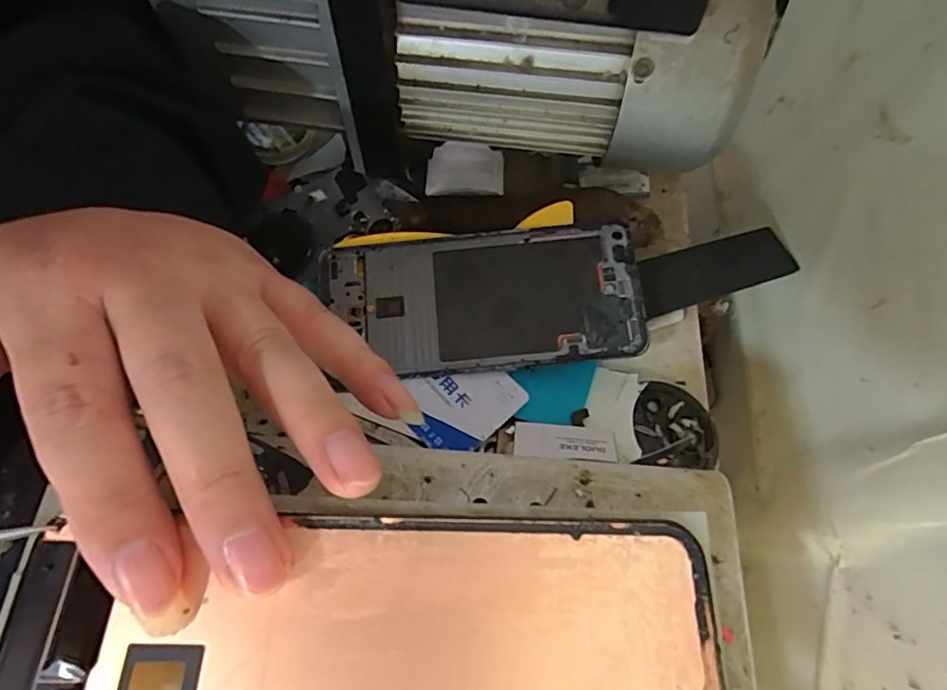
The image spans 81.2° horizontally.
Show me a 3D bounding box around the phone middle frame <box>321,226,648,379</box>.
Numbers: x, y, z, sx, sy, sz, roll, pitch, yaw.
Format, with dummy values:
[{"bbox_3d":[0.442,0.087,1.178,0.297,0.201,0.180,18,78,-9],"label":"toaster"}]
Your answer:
[{"bbox_3d":[0.005,-0.024,0.284,0.156,0.005,0.074,-5,71,0],"label":"phone middle frame"}]

